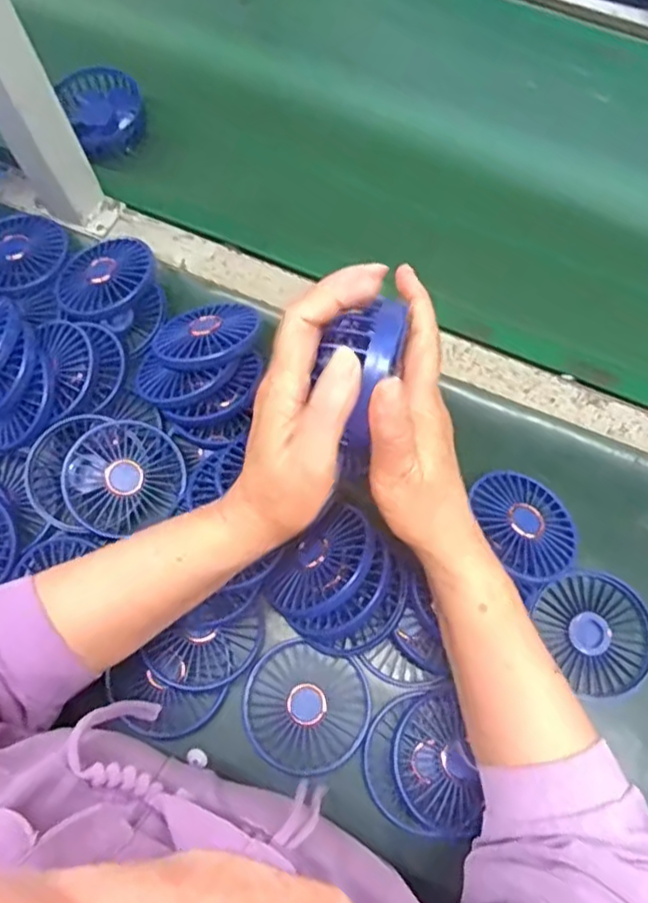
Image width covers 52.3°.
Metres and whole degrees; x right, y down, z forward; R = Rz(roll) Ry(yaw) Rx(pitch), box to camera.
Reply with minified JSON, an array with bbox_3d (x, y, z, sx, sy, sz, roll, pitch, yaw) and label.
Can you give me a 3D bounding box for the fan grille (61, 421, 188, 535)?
[{"bbox_3d":[-0.154,0.017,0.499,0.076,0.025,0.086,42,76,14],"label":"fan grille"}]

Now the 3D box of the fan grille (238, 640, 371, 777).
[{"bbox_3d":[-0.013,0.182,0.464,0.086,0.023,0.082,0,70,1],"label":"fan grille"}]

